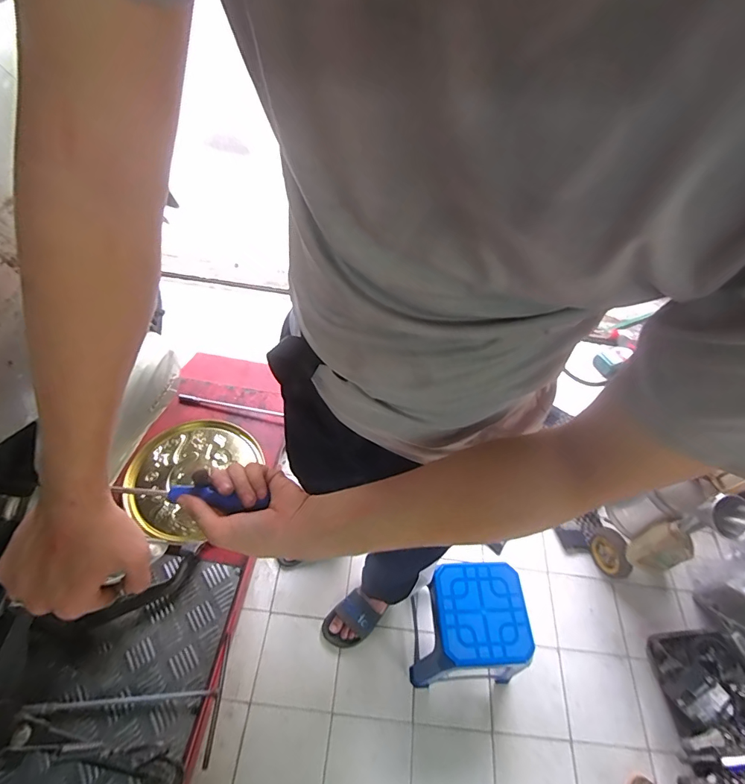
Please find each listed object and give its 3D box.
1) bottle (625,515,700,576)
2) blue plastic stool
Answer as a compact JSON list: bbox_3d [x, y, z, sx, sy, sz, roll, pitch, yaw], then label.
[{"bbox_3d":[0.746,0.394,1.093,0.066,0.207,0.096,-19,59,-20],"label":"bottle"},{"bbox_3d":[0.219,0.575,1.064,0.257,0.238,0.241,1,55,-7],"label":"blue plastic stool"}]

